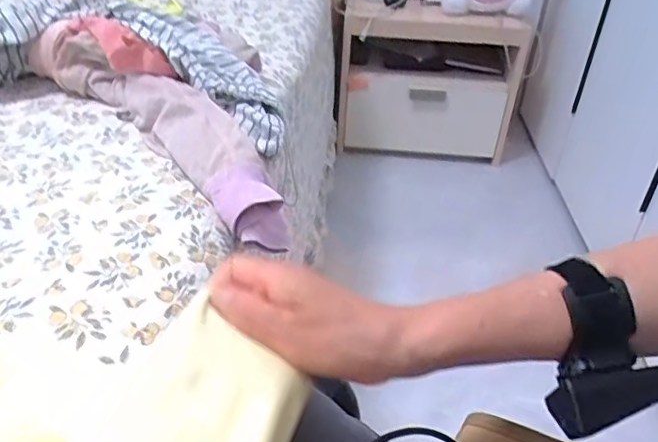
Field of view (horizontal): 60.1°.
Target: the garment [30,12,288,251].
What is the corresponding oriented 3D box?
[{"bbox_3d":[-0.198,-0.128,0.649,0.422,0.138,0.081,31,43,34],"label":"garment"}]

